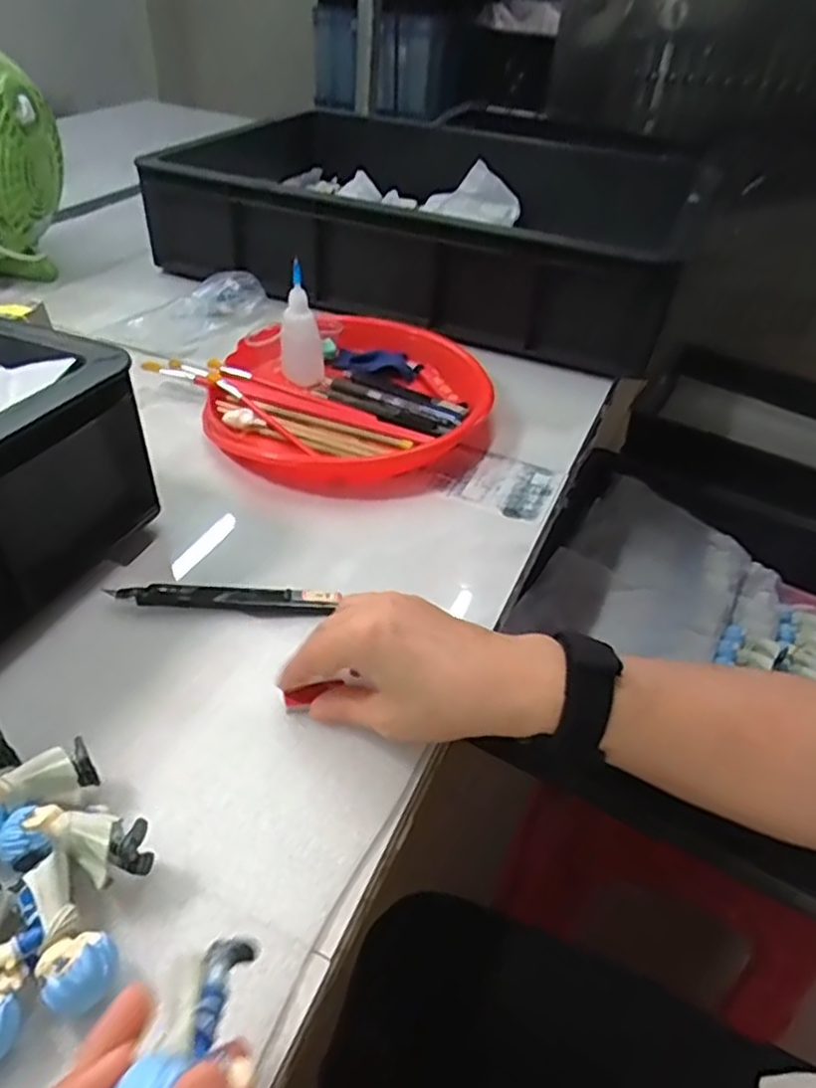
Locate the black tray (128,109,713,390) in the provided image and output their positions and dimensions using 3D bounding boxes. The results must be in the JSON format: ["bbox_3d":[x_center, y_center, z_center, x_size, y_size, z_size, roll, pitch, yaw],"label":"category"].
[{"bbox_3d":[0.041,-0.392,0.844,0.576,0.113,0.384,20,43,16],"label":"black tray"}]

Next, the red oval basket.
[{"bbox_3d":[-0.051,-0.130,0.616,0.242,0.043,0.240,-2,41,-8],"label":"red oval basket"}]

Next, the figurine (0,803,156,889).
[{"bbox_3d":[-0.142,0.131,0.300,0.057,0.034,0.027,12,41,7],"label":"figurine"}]

